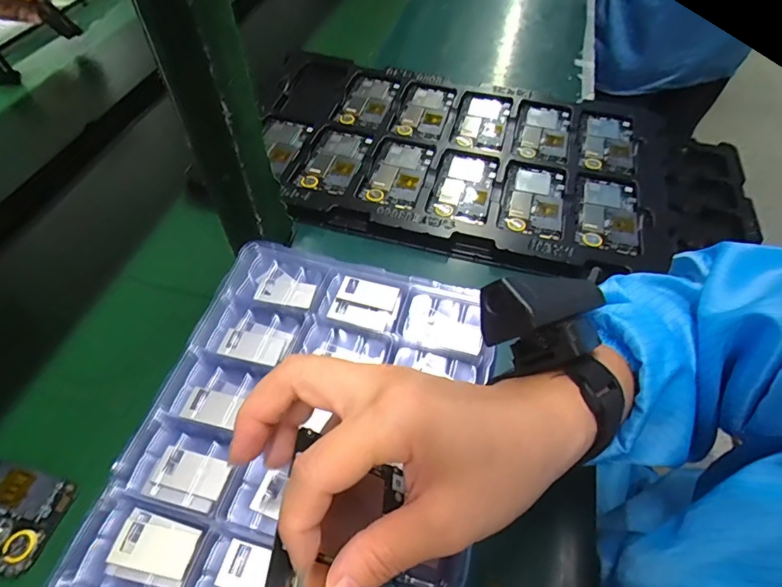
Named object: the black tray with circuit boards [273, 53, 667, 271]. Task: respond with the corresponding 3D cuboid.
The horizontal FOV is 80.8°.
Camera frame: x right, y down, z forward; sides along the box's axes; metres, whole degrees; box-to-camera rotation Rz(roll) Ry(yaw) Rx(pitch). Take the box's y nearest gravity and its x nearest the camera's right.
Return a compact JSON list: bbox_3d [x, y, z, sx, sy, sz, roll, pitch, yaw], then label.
[{"bbox_3d":[0.075,-0.185,0.595,0.528,0.042,0.329,10,54,9],"label":"black tray with circuit boards"}]

